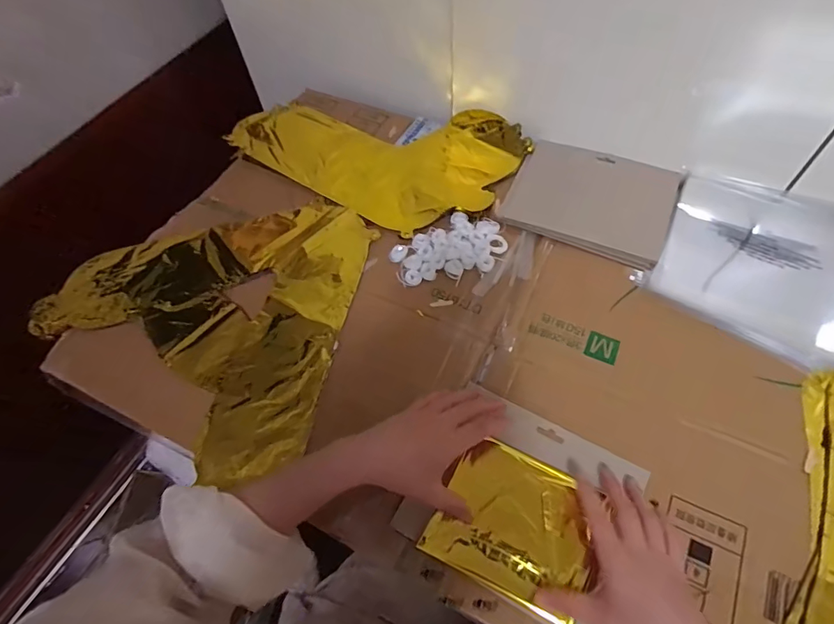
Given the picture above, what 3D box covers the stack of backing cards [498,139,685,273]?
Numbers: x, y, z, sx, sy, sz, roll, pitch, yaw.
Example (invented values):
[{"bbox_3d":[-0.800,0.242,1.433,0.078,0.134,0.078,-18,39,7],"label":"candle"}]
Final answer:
[{"bbox_3d":[0.229,-0.152,0.627,0.199,0.013,0.170,21,62,15],"label":"stack of backing cards"}]

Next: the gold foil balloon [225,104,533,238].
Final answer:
[{"bbox_3d":[-0.070,-0.247,0.707,0.409,0.027,0.237,28,64,19],"label":"gold foil balloon"}]

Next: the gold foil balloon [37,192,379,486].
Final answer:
[{"bbox_3d":[-0.261,-0.003,0.574,0.355,0.017,0.343,10,59,9],"label":"gold foil balloon"}]

